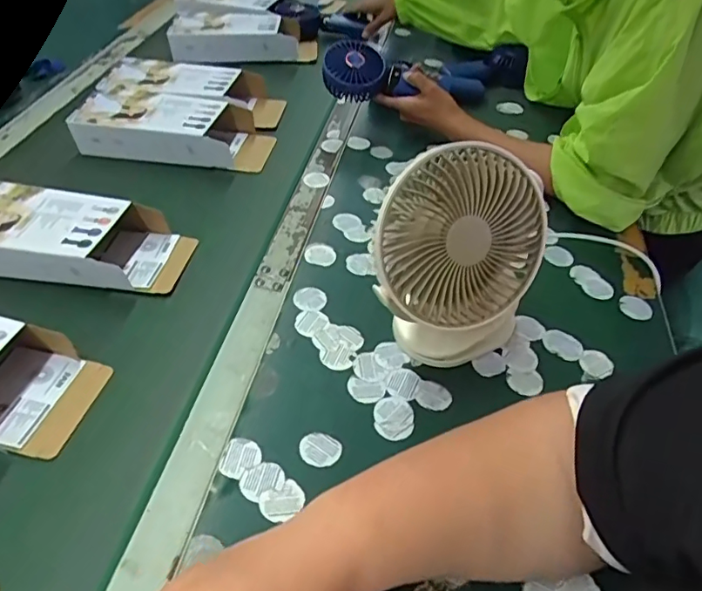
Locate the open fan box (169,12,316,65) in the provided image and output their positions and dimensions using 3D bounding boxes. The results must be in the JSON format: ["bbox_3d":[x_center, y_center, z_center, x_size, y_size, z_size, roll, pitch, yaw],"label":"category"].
[{"bbox_3d":[-0.178,-0.429,0.882,0.232,0.061,0.104,0,46,-2],"label":"open fan box"}]

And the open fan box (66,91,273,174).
[{"bbox_3d":[-0.233,-0.218,0.697,0.245,0.062,0.096,5,46,3],"label":"open fan box"}]

